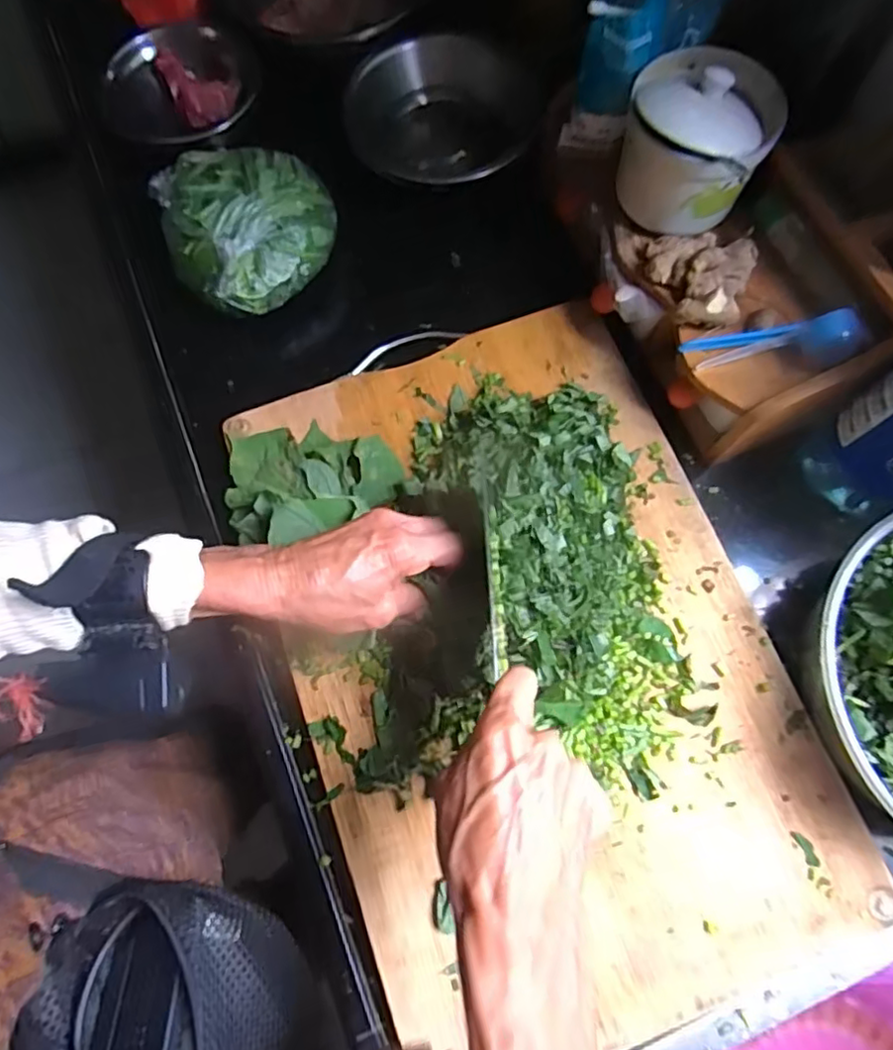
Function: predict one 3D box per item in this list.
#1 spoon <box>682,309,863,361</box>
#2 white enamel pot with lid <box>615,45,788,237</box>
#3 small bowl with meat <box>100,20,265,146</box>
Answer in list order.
[{"bbox_3d":[0.222,-0.127,0.428,0.110,0.017,0.026,-1,74,14],"label":"spoon"},{"bbox_3d":[0.177,-0.274,0.435,0.094,0.082,0.097,0,75,1],"label":"white enamel pot with lid"},{"bbox_3d":[-0.244,-0.413,0.591,0.150,0.042,0.143,0,75,1],"label":"small bowl with meat"}]

